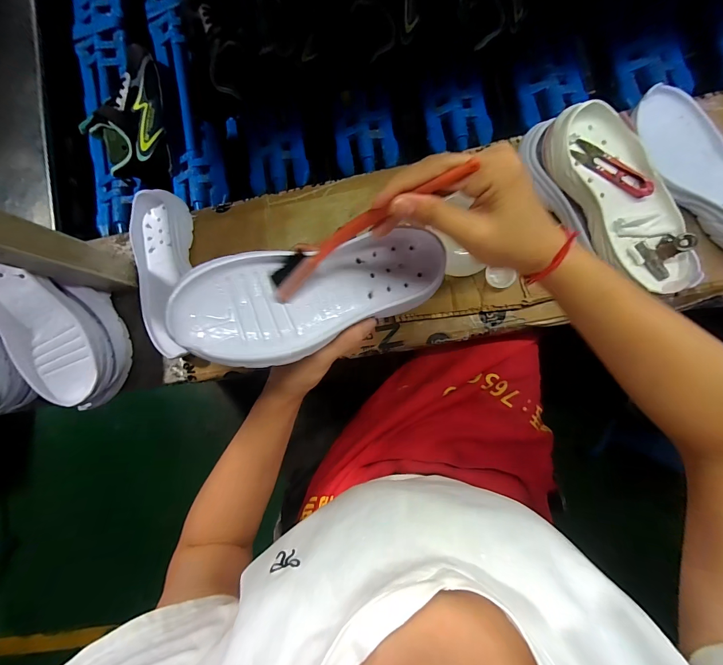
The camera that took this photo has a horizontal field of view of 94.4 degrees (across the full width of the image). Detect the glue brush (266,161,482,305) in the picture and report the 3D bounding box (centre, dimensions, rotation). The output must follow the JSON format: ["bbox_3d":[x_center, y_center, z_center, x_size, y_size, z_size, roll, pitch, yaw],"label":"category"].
[{"bbox_3d":[-0.002,-0.069,0.239,0.165,0.011,0.028,-24,83,26],"label":"glue brush"}]

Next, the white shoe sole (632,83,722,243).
[{"bbox_3d":[0.424,-0.194,0.412,0.078,0.051,0.234,-39,83,1],"label":"white shoe sole"}]

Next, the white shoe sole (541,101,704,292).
[{"bbox_3d":[0.294,-0.144,0.371,0.096,0.052,0.229,-30,83,2],"label":"white shoe sole"}]

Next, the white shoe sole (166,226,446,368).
[{"bbox_3d":[-0.027,-0.035,0.278,0.227,0.028,0.083,-19,83,-22],"label":"white shoe sole"}]

